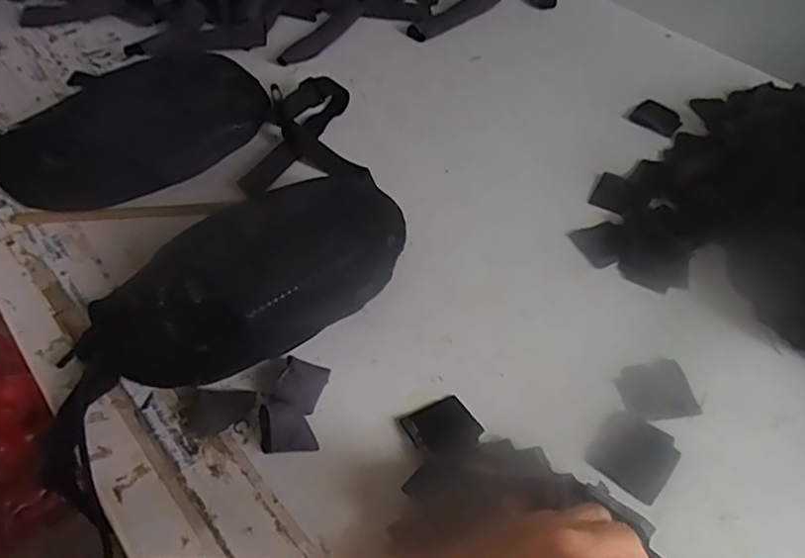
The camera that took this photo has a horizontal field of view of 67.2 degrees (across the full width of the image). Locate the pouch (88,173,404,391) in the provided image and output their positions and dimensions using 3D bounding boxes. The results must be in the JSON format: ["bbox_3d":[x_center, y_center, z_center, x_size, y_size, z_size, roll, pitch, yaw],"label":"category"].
[{"bbox_3d":[-0.119,-0.003,0.508,0.276,0.063,0.138,-24,54,-18],"label":"pouch"}]

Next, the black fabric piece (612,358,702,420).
[{"bbox_3d":[0.197,0.087,0.472,0.054,0.006,0.049,-12,50,-3],"label":"black fabric piece"}]

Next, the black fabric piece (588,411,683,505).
[{"bbox_3d":[0.167,0.127,0.437,0.051,0.004,0.058,33,55,24],"label":"black fabric piece"}]

